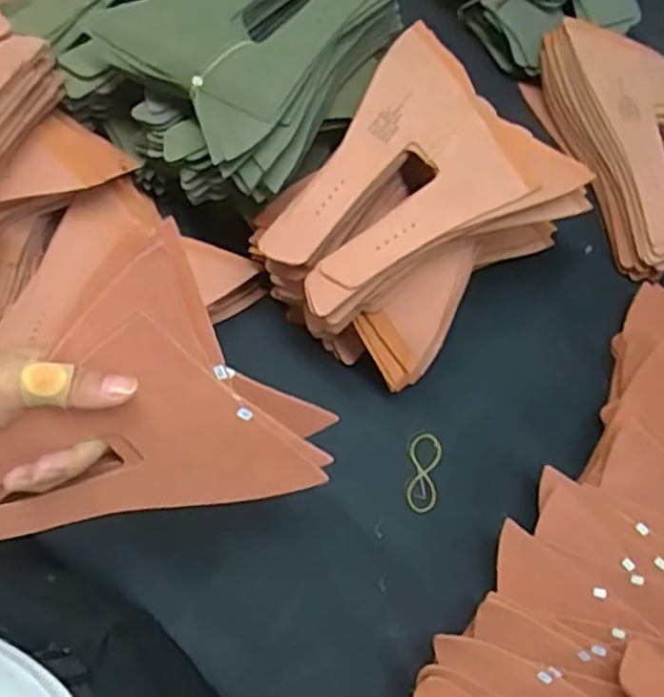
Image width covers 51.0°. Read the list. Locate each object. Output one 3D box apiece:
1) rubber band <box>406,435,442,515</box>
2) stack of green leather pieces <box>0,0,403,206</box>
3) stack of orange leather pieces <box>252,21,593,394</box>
[{"bbox_3d":[0.073,0.099,0.552,0.025,0.004,0.062,5,73,3],"label":"rubber band"},{"bbox_3d":[-0.113,-0.256,0.551,0.292,0.120,0.203,34,77,11],"label":"stack of green leather pieces"},{"bbox_3d":[0.056,-0.093,0.530,0.174,0.131,0.208,41,79,13],"label":"stack of orange leather pieces"}]

